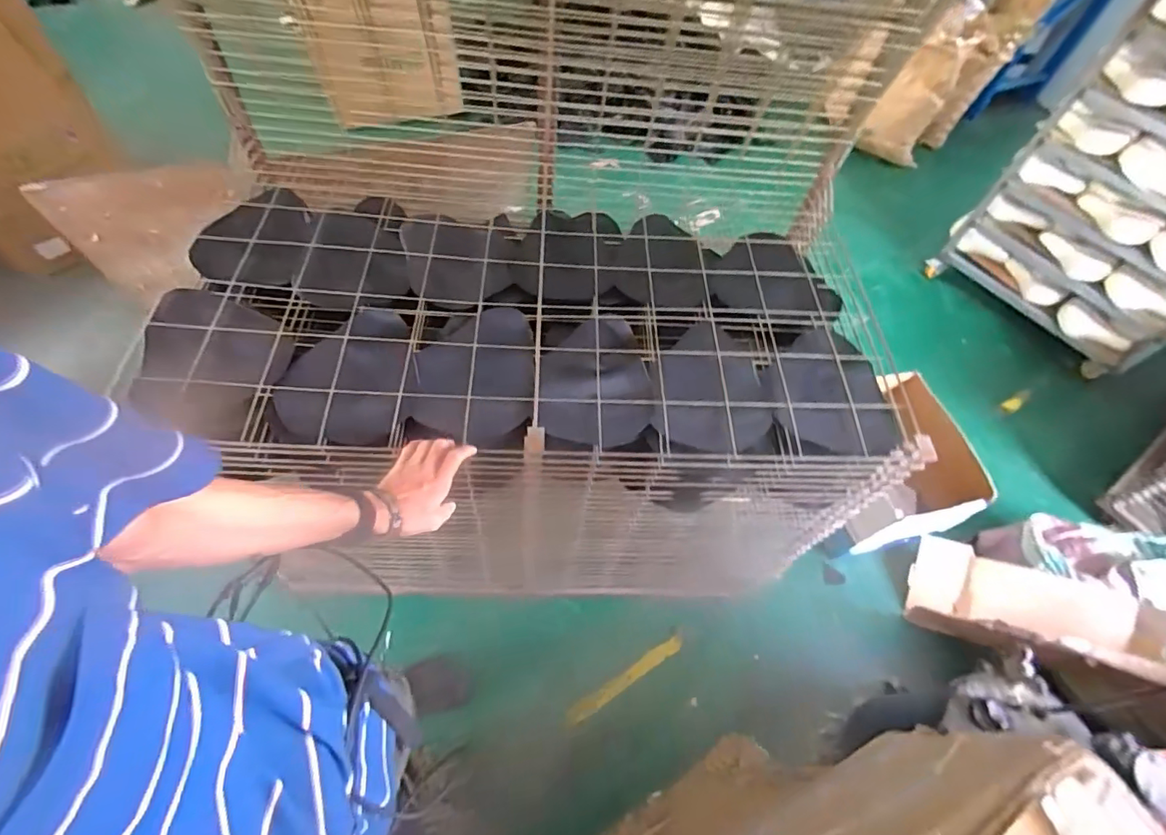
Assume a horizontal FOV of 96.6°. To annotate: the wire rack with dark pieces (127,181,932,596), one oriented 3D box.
[{"bbox_3d":[-0.044,-0.004,1.161,1.154,0.661,0.597,0,61,-2],"label":"wire rack with dark pieces"}]

